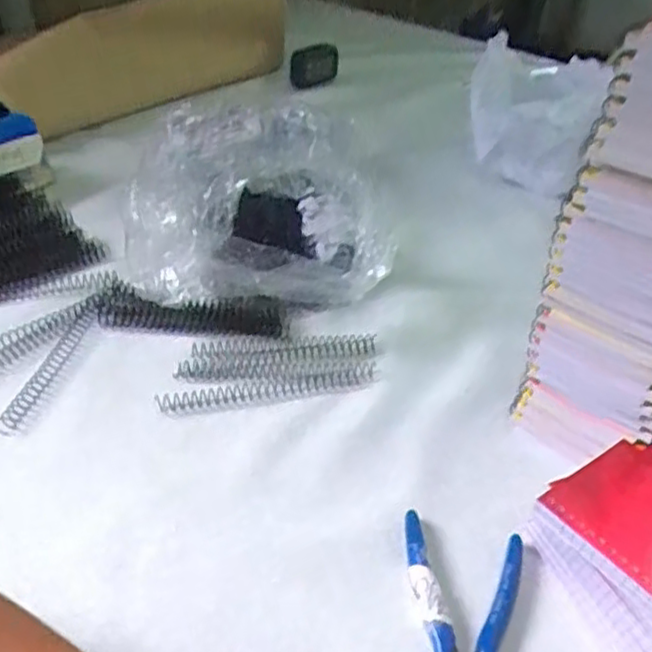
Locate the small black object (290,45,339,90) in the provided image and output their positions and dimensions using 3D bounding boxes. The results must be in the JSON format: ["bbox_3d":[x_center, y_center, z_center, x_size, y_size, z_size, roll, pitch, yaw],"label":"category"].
[{"bbox_3d":[-0.016,-0.402,1.058,0.095,0.063,0.018,-27,51,-37],"label":"small black object"}]

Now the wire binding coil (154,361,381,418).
[{"bbox_3d":[-0.040,0.047,0.516,0.169,0.014,0.022,-9,38,-14],"label":"wire binding coil"}]

